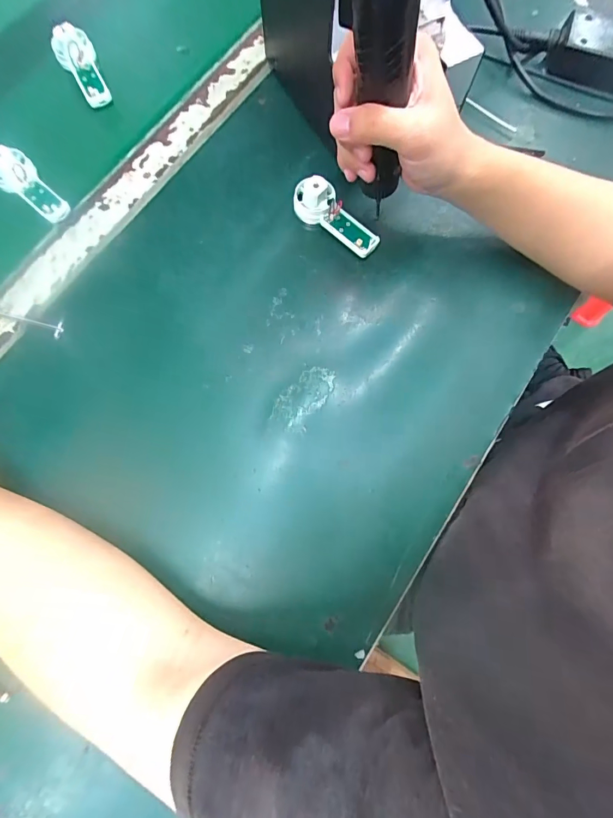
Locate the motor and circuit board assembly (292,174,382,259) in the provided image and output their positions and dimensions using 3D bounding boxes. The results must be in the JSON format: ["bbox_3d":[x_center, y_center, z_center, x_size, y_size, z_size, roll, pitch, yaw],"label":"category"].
[{"bbox_3d":[0.029,-0.184,0.367,0.091,0.030,0.032,36,79,6],"label":"motor and circuit board assembly"}]

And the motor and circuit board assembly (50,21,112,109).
[{"bbox_3d":[-0.234,-0.359,0.408,0.038,0.026,0.087,-29,80,-8],"label":"motor and circuit board assembly"}]

